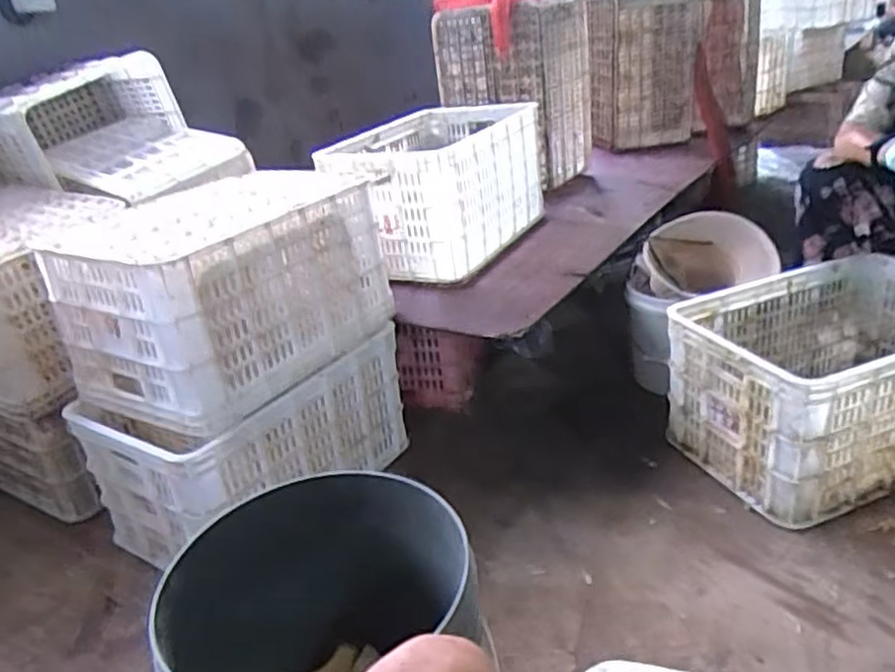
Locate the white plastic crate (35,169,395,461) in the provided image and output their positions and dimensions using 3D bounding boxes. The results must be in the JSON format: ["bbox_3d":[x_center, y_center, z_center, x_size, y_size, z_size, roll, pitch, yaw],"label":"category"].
[{"bbox_3d":[-0.398,-0.087,1.270,0.363,0.297,0.545,10,30,31],"label":"white plastic crate"}]

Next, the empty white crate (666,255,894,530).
[{"bbox_3d":[0.753,0.070,1.334,0.576,0.284,0.359,-15,27,-19],"label":"empty white crate"}]

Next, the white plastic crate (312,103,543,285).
[{"bbox_3d":[-0.016,-0.373,1.727,0.374,0.274,0.566,9,29,30],"label":"white plastic crate"}]

